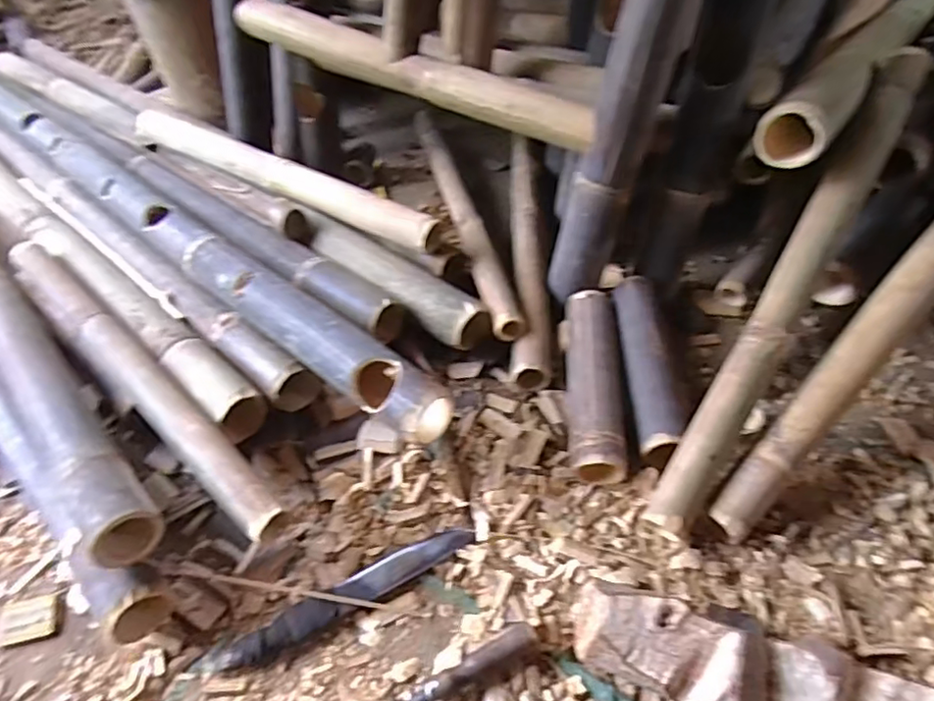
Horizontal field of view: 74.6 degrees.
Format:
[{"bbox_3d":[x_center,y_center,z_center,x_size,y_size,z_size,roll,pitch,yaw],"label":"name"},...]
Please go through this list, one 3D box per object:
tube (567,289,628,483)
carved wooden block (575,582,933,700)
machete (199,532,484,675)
[{"bbox_3d":[0.155,0.036,0.750,0.062,0.054,0.268,1,49,6],"label":"tube"},{"bbox_3d":[0.265,0.284,0.526,0.336,0.059,0.104,8,50,12],"label":"carved wooden block"},{"bbox_3d":[-0.126,0.246,0.616,0.284,0.019,0.037,-25,52,-16],"label":"machete"}]

